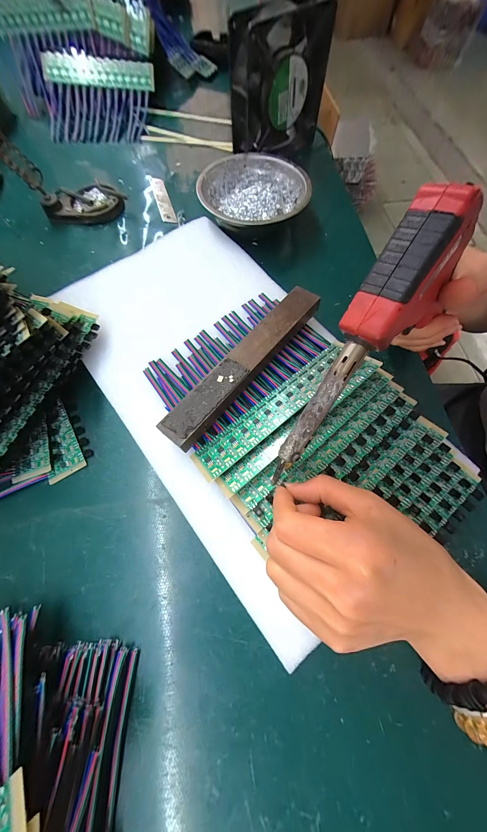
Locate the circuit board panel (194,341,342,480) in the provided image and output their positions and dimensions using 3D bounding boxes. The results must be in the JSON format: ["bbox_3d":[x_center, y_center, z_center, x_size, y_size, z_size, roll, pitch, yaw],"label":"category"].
[{"bbox_3d":[0.029,-0.009,0.212,0.158,0.010,0.029,-38,74,-14],"label":"circuit board panel"}]

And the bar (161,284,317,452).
[{"bbox_3d":[0.003,-0.046,0.232,0.030,0.022,0.182,38,73,13],"label":"bar"}]

